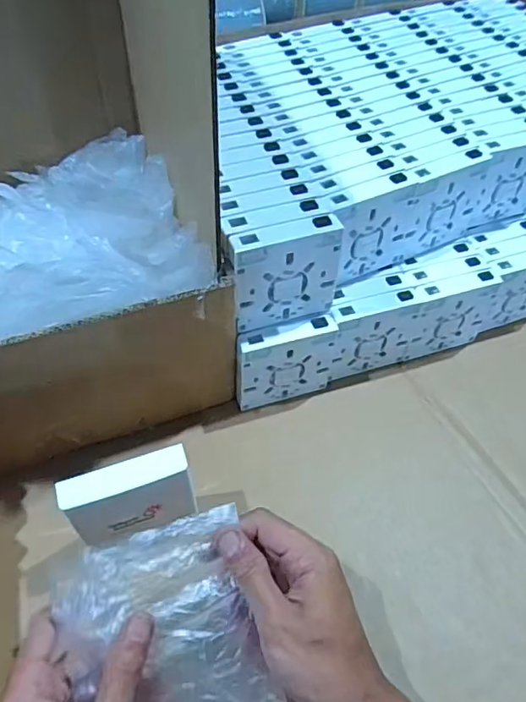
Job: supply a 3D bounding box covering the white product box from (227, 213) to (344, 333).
[{"bbox_3d":[0.017,-0.061,0.420,0.087,0.085,0.024,-15,54,-14],"label":"white product box"}]

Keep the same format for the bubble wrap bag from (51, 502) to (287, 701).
[{"bbox_3d":[-0.057,0.173,0.314,0.110,0.011,0.129,-13,83,-11],"label":"bubble wrap bag"}]

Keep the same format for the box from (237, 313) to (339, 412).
[{"bbox_3d":[0.019,0.012,0.473,0.090,0.085,0.023,-14,54,-14],"label":"box"}]

